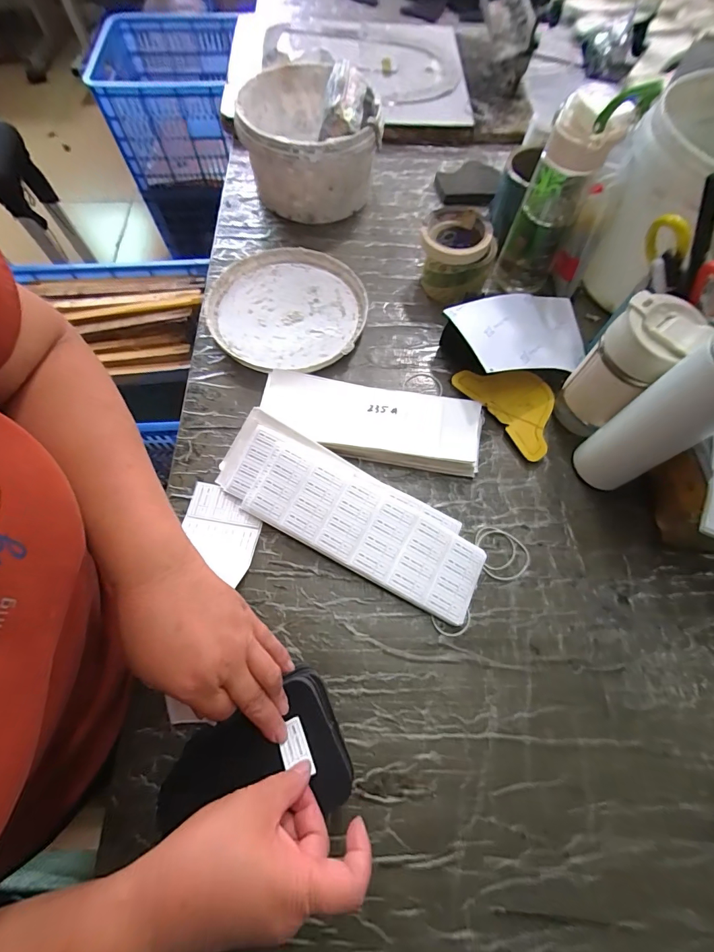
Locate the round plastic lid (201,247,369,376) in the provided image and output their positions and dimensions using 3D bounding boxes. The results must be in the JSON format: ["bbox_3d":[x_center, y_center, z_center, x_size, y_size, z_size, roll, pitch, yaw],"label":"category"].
[{"bbox_3d":[-0.097,-0.232,0.550,0.213,0.021,0.206,0,67,-1],"label":"round plastic lid"}]

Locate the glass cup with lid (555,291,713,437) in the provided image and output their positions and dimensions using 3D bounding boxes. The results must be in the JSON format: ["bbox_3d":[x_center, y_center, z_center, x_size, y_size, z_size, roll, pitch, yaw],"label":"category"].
[{"bbox_3d":[0.284,-0.115,0.431,0.069,0.153,0.073,0,67,-1],"label":"glass cup with lid"}]

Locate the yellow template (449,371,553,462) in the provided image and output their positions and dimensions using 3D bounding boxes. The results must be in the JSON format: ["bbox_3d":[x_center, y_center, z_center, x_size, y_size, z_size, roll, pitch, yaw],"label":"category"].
[{"bbox_3d":[0.202,-0.095,0.498,0.088,0.007,0.143,-35,71,-10],"label":"yellow template"}]

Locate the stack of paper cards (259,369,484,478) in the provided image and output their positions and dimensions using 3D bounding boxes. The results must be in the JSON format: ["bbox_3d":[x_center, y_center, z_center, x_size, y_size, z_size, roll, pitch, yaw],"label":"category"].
[{"bbox_3d":[0.016,-0.066,0.476,0.258,0.027,0.089,10,67,3],"label":"stack of paper cards"}]

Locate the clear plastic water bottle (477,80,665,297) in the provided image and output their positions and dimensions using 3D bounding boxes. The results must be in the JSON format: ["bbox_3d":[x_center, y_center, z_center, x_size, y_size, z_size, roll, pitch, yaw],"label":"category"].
[{"bbox_3d":[0.247,-0.339,0.493,0.084,0.244,0.084,23,68,8],"label":"clear plastic water bottle"}]

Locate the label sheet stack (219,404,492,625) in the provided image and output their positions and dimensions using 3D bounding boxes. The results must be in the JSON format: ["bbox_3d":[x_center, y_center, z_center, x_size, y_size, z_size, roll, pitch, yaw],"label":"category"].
[{"bbox_3d":[-0.010,0.039,0.429,0.302,0.028,0.100,28,69,10],"label":"label sheet stack"}]

